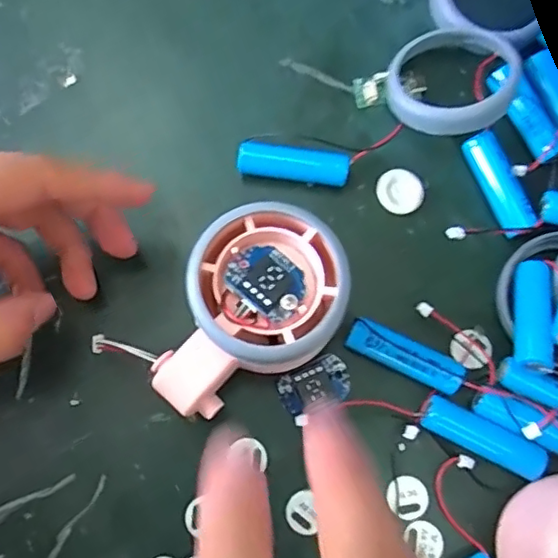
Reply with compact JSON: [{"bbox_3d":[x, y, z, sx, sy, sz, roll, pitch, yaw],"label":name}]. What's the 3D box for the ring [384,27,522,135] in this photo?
[{"bbox_3d":[0.080,-0.092,0.273,0.057,0.013,0.057,-6,59,11],"label":"ring"}]

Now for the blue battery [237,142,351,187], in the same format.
[{"bbox_3d":[0.007,-0.050,0.269,0.049,0.015,0.013,9,77,3],"label":"blue battery"}]

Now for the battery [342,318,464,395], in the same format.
[{"bbox_3d":[0.052,0.033,0.245,0.049,0.011,0.014,24,78,7],"label":"battery"}]

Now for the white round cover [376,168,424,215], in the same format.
[{"bbox_3d":[0.056,-0.040,0.271,0.020,0.004,0.021,0,76,1],"label":"white round cover"}]

